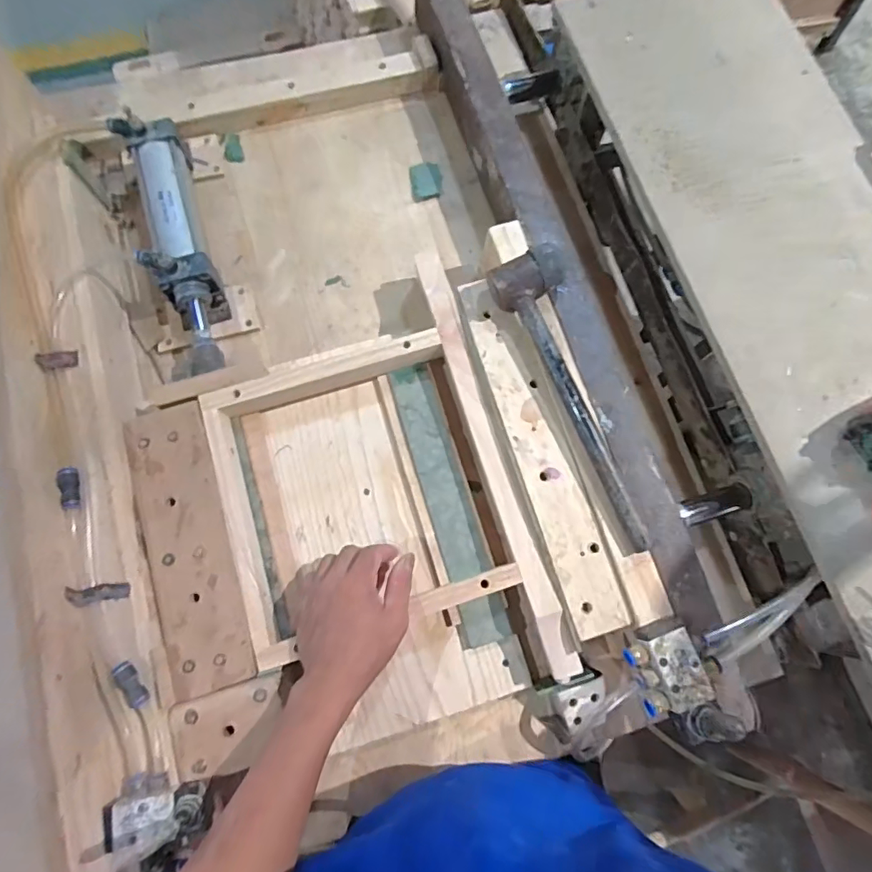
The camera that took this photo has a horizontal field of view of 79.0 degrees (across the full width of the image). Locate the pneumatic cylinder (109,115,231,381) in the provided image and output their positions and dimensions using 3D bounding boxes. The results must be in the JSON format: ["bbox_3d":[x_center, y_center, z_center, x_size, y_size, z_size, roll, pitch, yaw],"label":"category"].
[{"bbox_3d":[-0.302,-0.221,0.630,0.067,0.097,0.311,-17,77,-5],"label":"pneumatic cylinder"}]

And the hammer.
[{"bbox_3d":[0.136,-0.039,0.544,0.077,0.047,0.326,-15,77,-5],"label":"hammer"}]

